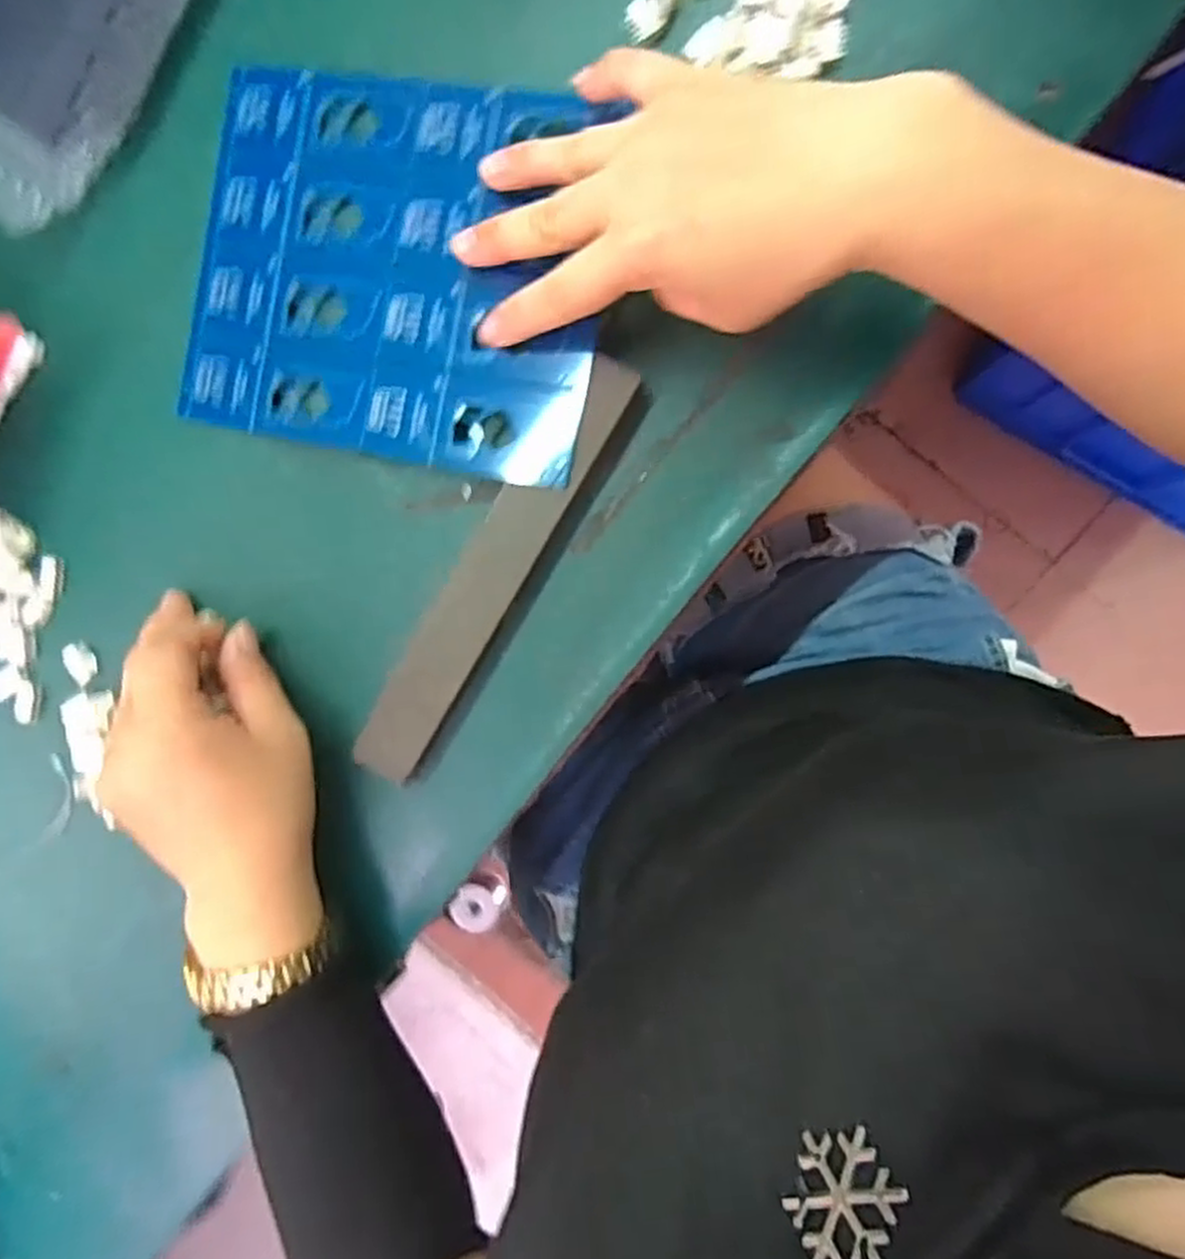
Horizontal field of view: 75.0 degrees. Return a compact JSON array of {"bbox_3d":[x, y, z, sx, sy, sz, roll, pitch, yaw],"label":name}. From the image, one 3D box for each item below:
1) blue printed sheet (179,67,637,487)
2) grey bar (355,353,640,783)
[{"bbox_3d":[-0.086,-0.157,0.340,0.188,0.005,0.159,13,94,11],"label":"blue printed sheet"},{"bbox_3d":[-0.044,-0.025,0.340,0.028,0.016,0.203,32,97,4],"label":"grey bar"}]

